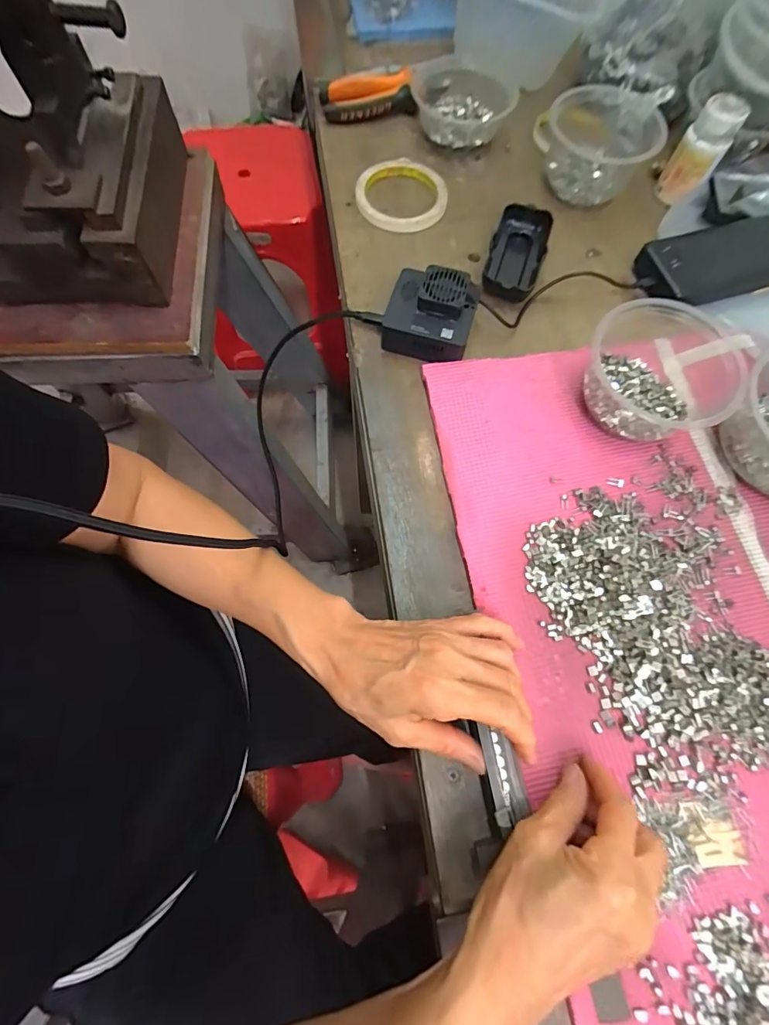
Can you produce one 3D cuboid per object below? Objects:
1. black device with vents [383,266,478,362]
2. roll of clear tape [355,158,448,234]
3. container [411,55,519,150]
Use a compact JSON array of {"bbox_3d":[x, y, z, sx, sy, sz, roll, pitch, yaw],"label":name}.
[{"bbox_3d":[0.042,-0.181,0.402,0.076,0.043,0.069,17,71,4],"label":"black device with vents"},{"bbox_3d":[0.020,-0.345,0.479,0.093,0.017,0.092,1,71,-2],"label":"roll of clear tape"},{"bbox_3d":[0.090,-0.468,0.506,0.116,0.041,0.111,0,71,1],"label":"container"}]

